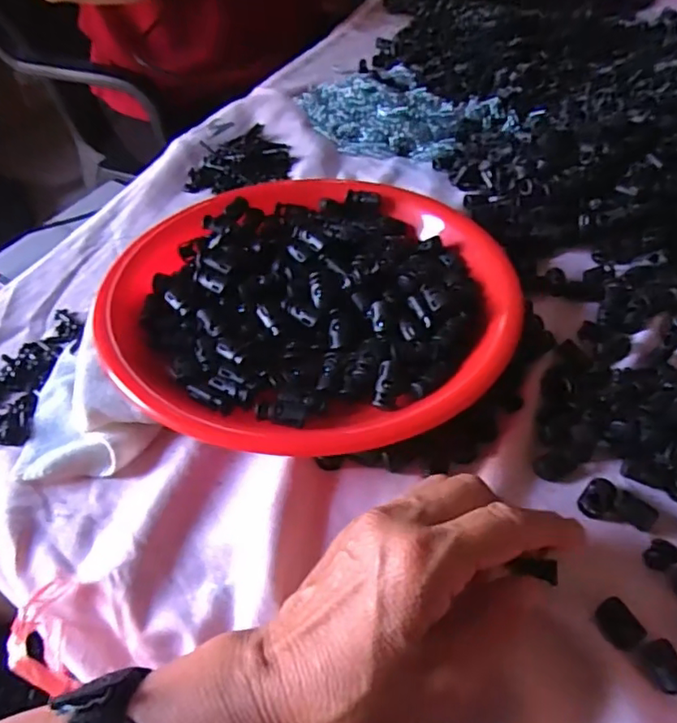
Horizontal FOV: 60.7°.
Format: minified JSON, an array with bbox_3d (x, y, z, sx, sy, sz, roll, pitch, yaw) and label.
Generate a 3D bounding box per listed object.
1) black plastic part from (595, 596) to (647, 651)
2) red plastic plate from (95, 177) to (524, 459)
[{"bbox_3d":[0.126,0.119,0.261,0.014,0.008,0.021,-23,54,-13],"label":"black plastic part"},{"bbox_3d":[-0.019,-0.046,0.379,0.249,0.037,0.232,-2,52,3],"label":"red plastic plate"}]

